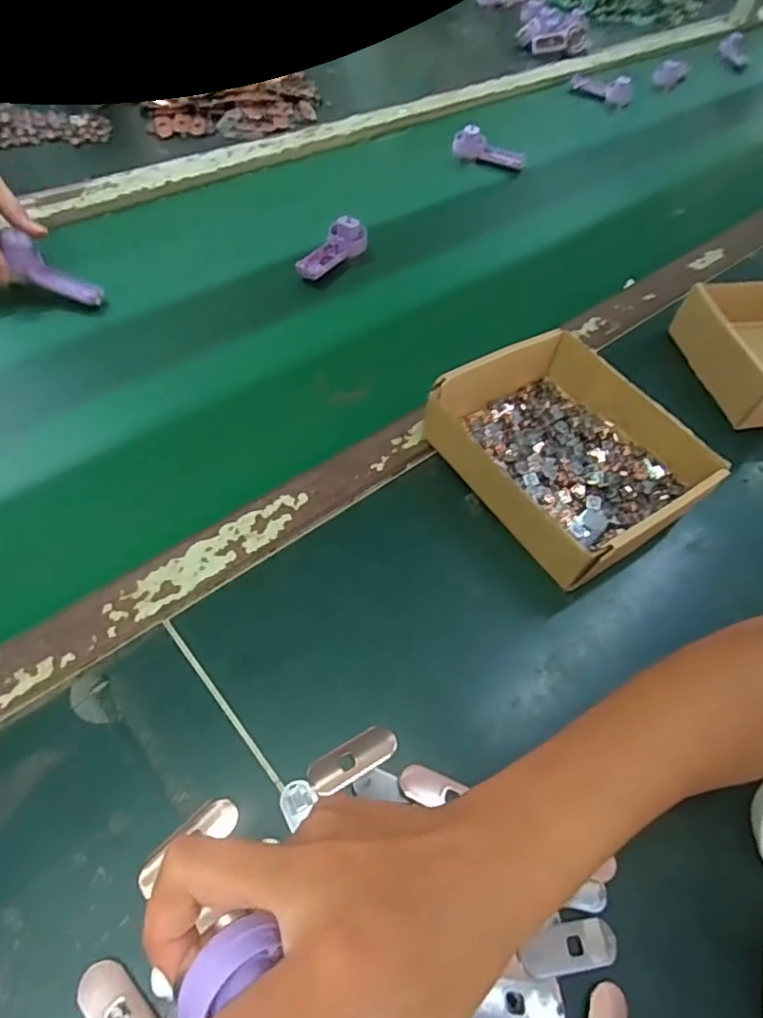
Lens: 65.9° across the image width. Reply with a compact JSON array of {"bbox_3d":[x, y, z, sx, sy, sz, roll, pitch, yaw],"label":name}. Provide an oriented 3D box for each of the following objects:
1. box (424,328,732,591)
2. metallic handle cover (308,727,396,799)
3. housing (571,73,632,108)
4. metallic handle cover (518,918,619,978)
[{"bbox_3d":[0.141,-0.044,0.426,0.159,0.055,0.169,-30,63,-25],"label":"box"},{"bbox_3d":[-0.014,0.133,0.314,0.050,0.004,0.019,-27,62,-23],"label":"metallic handle cover"},{"bbox_3d":[0.333,-0.638,0.890,0.089,0.025,0.057,17,54,5],"label":"housing"},{"bbox_3d":[0.089,0.206,0.276,0.048,0.010,0.018,-3,55,-9],"label":"metallic handle cover"}]

